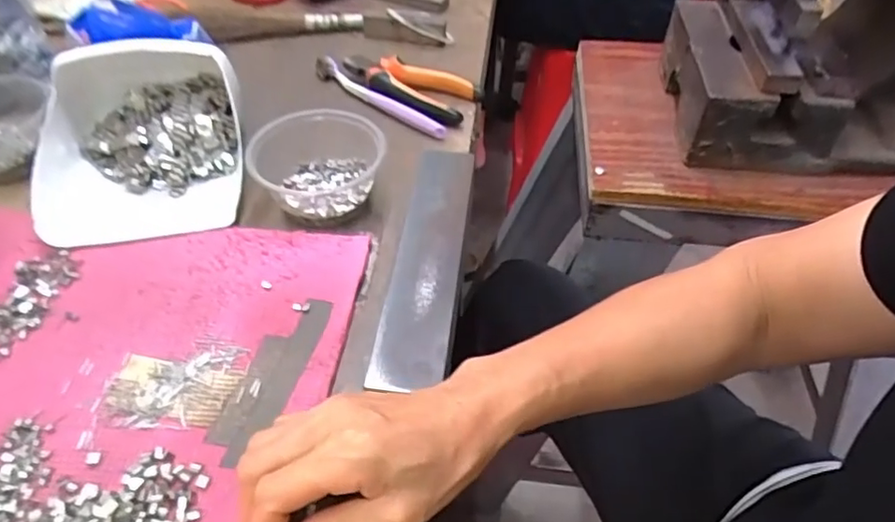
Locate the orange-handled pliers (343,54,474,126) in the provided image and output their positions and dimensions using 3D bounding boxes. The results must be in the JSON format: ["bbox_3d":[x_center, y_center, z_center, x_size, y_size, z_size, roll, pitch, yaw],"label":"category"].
[{"bbox_3d":[-0.047,-0.173,0.599,0.140,0.029,0.072,16,50,12],"label":"orange-handled pliers"}]

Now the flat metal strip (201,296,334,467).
[{"bbox_3d":[-0.111,0.070,0.377,0.034,0.004,0.120,13,49,9],"label":"flat metal strip"}]

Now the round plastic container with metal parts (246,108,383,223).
[{"bbox_3d":[-0.105,-0.079,0.484,0.107,0.044,0.087,-9,49,-10],"label":"round plastic container with metal parts"}]

